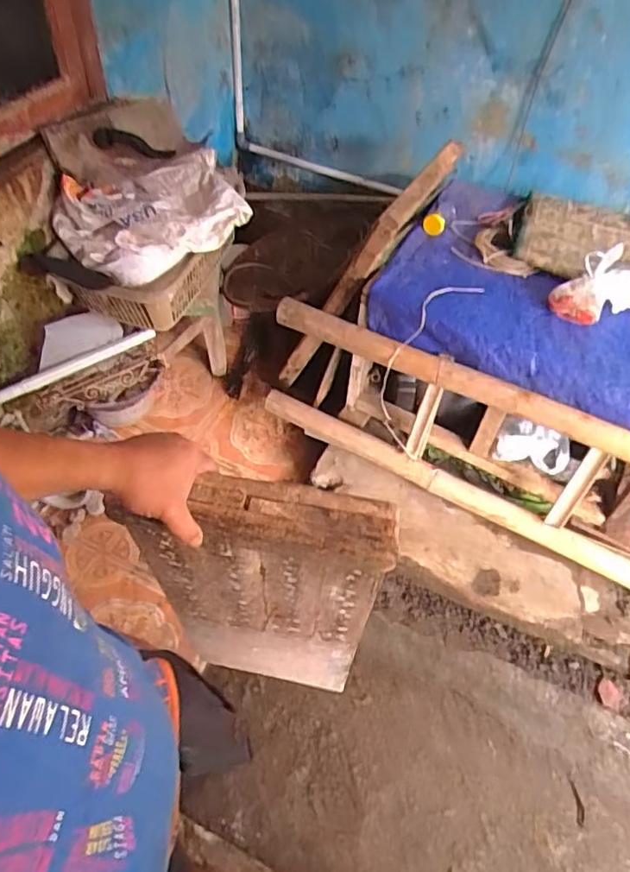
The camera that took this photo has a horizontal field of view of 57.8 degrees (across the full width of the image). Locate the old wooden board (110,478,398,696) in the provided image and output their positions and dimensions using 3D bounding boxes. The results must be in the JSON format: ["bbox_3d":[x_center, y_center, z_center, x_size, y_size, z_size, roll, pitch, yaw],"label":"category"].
[{"bbox_3d":[-0.077,0.269,0.863,0.295,0.731,0.057,9,57,1],"label":"old wooden board"}]

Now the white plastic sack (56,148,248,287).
[{"bbox_3d":[-0.406,-0.546,1.473,0.448,0.164,0.358,-26,58,-20],"label":"white plastic sack"}]

